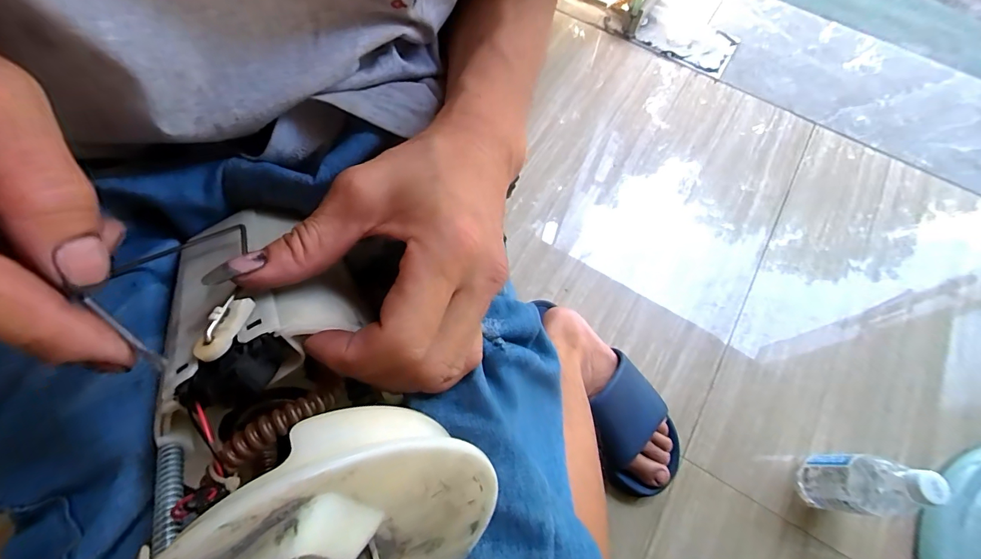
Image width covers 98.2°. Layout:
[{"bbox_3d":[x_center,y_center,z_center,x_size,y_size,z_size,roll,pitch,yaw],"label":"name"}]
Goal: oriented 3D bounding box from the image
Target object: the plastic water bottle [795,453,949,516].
[{"bbox_3d":[0.411,0.224,0.466,0.060,0.159,0.059,2,65,-1],"label":"plastic water bottle"}]

